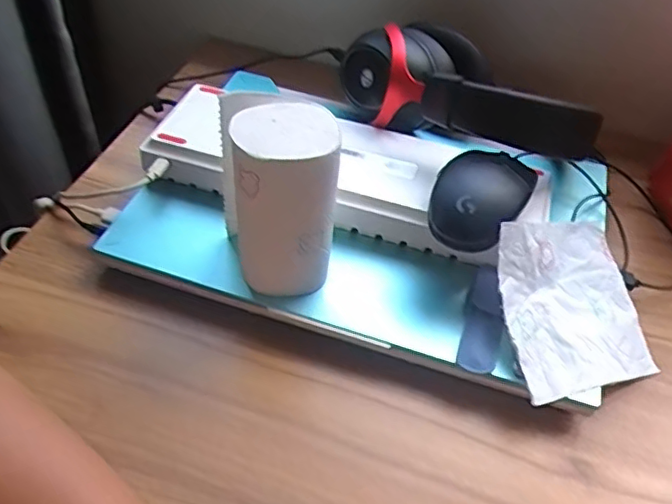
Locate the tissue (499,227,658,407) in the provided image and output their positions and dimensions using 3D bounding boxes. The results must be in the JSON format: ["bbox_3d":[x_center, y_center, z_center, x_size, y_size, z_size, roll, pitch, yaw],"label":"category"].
[{"bbox_3d":[0.163,0.033,0.407,0.116,0.020,0.113,-6,69,-27],"label":"tissue"}]

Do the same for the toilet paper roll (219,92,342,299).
[{"bbox_3d":[-0.036,-0.036,0.385,0.064,0.120,0.064,3,48,-3],"label":"toilet paper roll"}]

